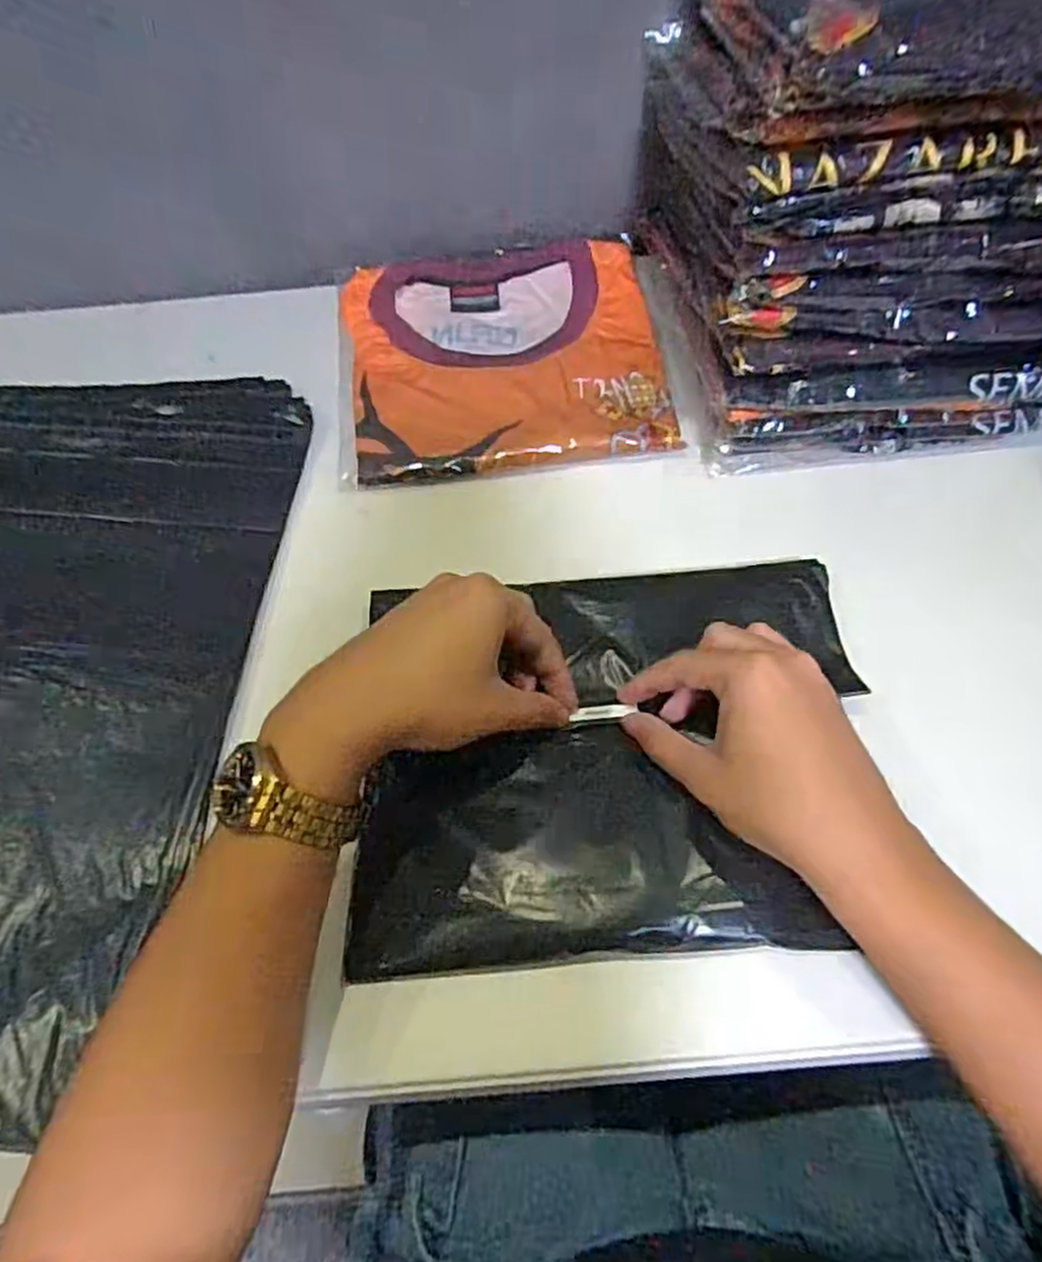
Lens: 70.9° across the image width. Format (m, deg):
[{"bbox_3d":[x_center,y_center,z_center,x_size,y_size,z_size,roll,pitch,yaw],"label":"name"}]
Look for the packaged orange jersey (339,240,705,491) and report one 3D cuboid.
[{"bbox_3d":[-0.009,-0.223,0.573,0.261,0.015,0.243,-7,61,-1],"label":"packaged orange jersey"}]

